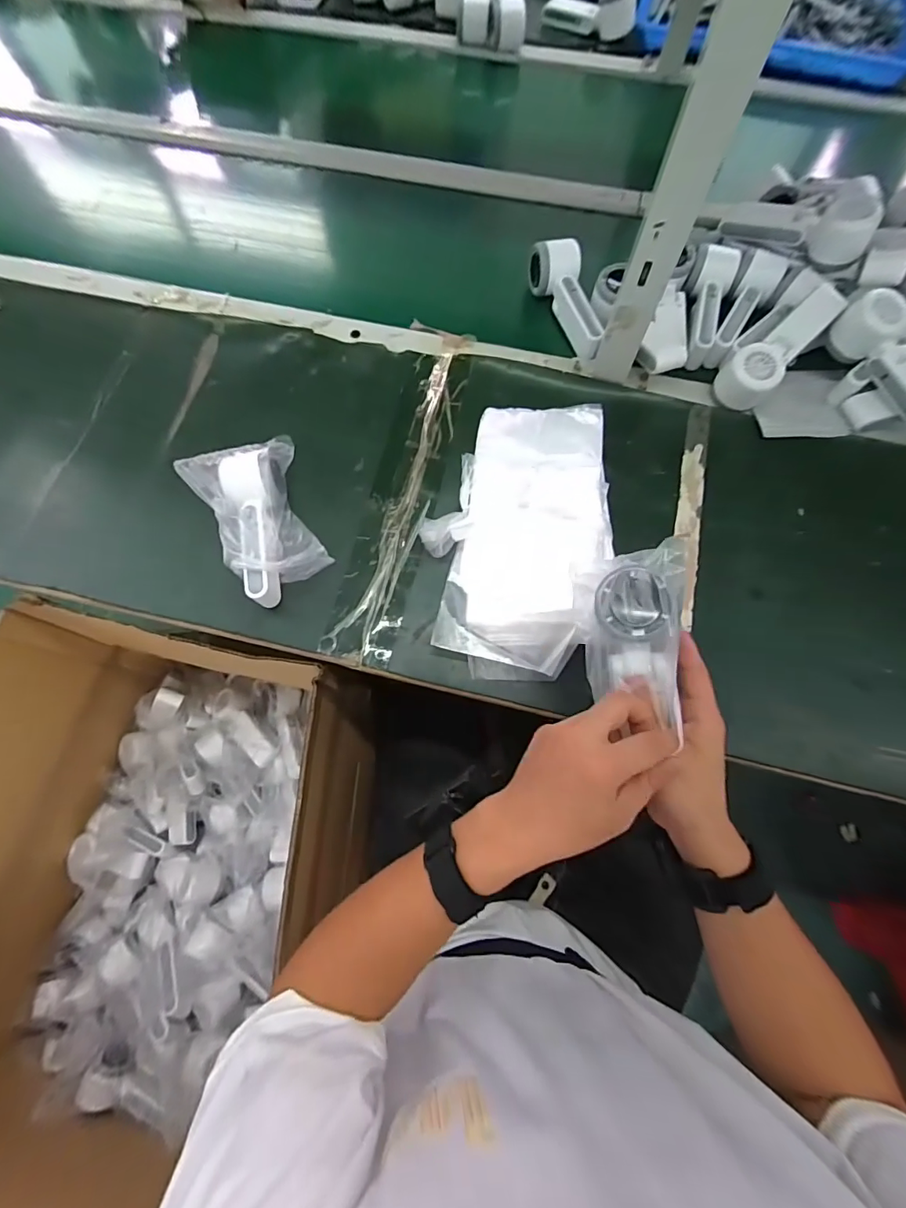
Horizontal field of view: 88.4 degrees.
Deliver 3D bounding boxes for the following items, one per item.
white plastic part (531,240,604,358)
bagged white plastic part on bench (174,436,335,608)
[{"bbox_3d":[0.141,-0.383,0.592,0.058,0.052,0.154,-7,72,-2],"label":"white plastic part"},{"bbox_3d":[-0.195,-0.095,0.496,0.112,0.055,0.167,-30,74,-9],"label":"bagged white plastic part on bench"}]

